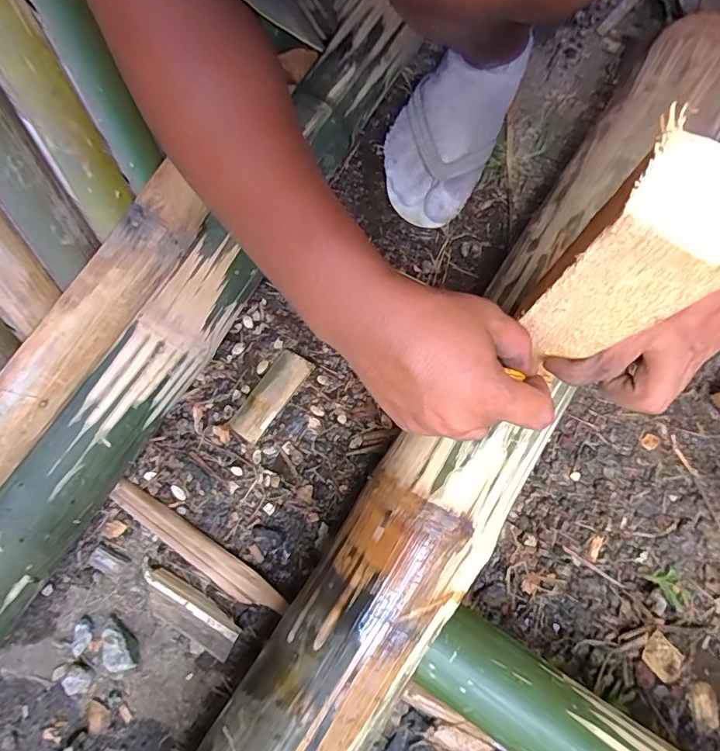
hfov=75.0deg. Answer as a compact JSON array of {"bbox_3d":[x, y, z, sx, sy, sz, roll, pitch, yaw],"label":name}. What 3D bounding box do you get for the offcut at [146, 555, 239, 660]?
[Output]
[{"bbox_3d":[-0.162,0.217,0.435,0.109,0.011,0.039,28,79,8],"label":"offcut"}]

